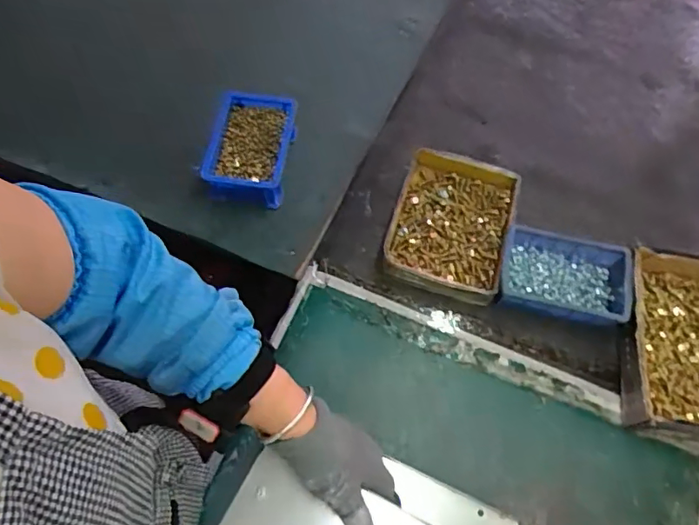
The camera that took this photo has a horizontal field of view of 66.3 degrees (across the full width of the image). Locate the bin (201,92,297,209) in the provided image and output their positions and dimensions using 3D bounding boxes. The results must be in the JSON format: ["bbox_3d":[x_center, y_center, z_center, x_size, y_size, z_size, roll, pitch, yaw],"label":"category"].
[{"bbox_3d":[-0.130,-0.144,0.704,0.103,0.068,0.145,9,62,4],"label":"bin"}]

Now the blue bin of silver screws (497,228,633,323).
[{"bbox_3d":[0.253,0.022,0.628,0.151,0.051,0.098,12,63,5],"label":"blue bin of silver screws"}]

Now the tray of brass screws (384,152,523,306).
[{"bbox_3d":[0.128,-0.047,0.668,0.137,0.042,0.181,16,63,7],"label":"tray of brass screws"}]

